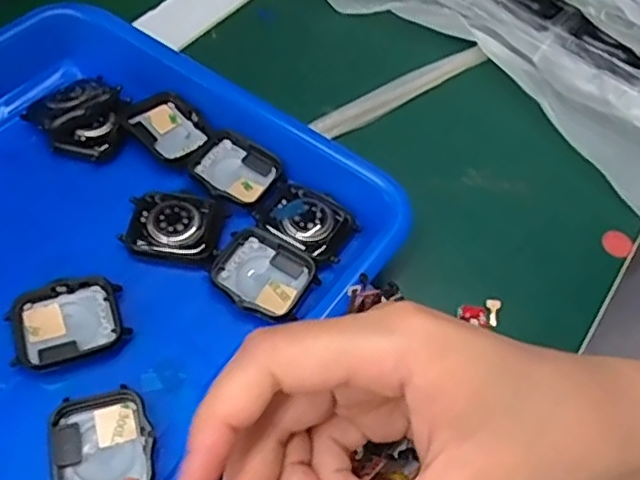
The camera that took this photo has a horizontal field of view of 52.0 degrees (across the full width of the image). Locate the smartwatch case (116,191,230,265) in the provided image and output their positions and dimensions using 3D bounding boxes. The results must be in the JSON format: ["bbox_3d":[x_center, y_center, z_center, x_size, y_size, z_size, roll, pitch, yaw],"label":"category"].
[{"bbox_3d":[-0.069,-0.007,0.312,0.044,0.008,0.036,9,55,1],"label":"smartwatch case"}]

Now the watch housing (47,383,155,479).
[{"bbox_3d":[-0.084,0.081,0.254,0.037,0.008,0.045,-14,58,-15],"label":"watch housing"}]

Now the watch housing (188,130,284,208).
[{"bbox_3d":[-0.043,-0.035,0.337,0.040,0.011,0.039,24,57,11],"label":"watch housing"}]

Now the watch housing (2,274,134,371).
[{"bbox_3d":[-0.108,0.034,0.280,0.045,0.009,0.036,-19,59,-17],"label":"watch housing"}]

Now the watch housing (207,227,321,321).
[{"bbox_3d":[-0.027,0.016,0.304,0.045,0.010,0.039,29,58,14],"label":"watch housing"}]

